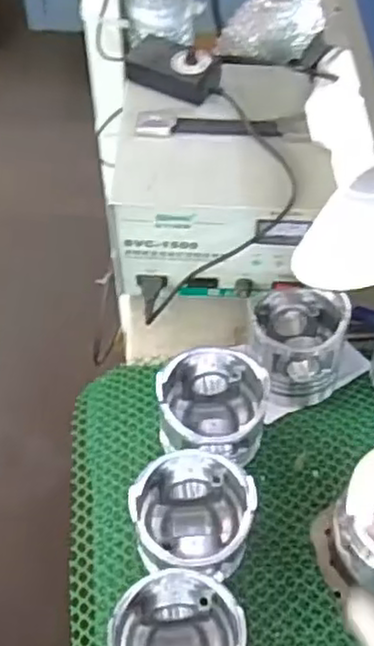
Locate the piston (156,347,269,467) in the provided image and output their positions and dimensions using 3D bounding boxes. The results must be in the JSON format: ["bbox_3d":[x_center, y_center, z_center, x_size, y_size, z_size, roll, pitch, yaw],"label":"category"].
[{"bbox_3d":[0.021,0.075,0.613,0.088,0.078,0.083,1,56,-1],"label":"piston"}]

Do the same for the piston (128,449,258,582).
[{"bbox_3d":[0.002,0.156,0.562,0.083,0.085,0.086,1,56,-1],"label":"piston"}]

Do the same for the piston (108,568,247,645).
[{"bbox_3d":[-0.007,0.229,0.507,0.087,0.078,0.090,1,56,-1],"label":"piston"}]

